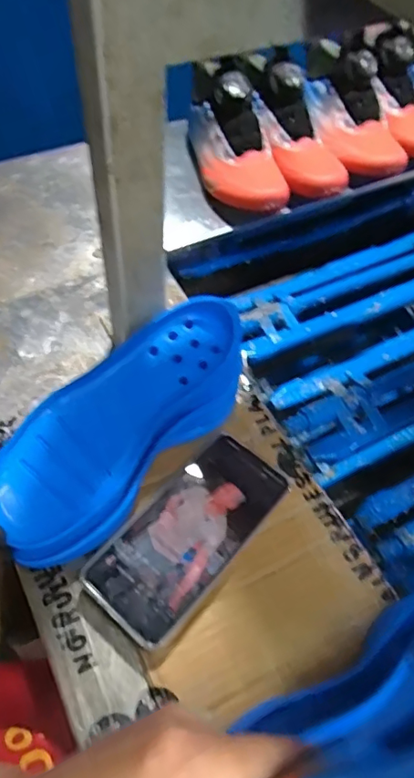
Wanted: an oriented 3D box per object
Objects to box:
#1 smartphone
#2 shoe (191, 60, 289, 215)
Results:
[{"bbox_3d":[-0.011,0.104,0.393,0.074,0.008,0.163,35,61,21],"label":"smartphone"},{"bbox_3d":[0.033,-0.299,0.615,0.089,0.083,0.208,-18,79,-14],"label":"shoe"}]

